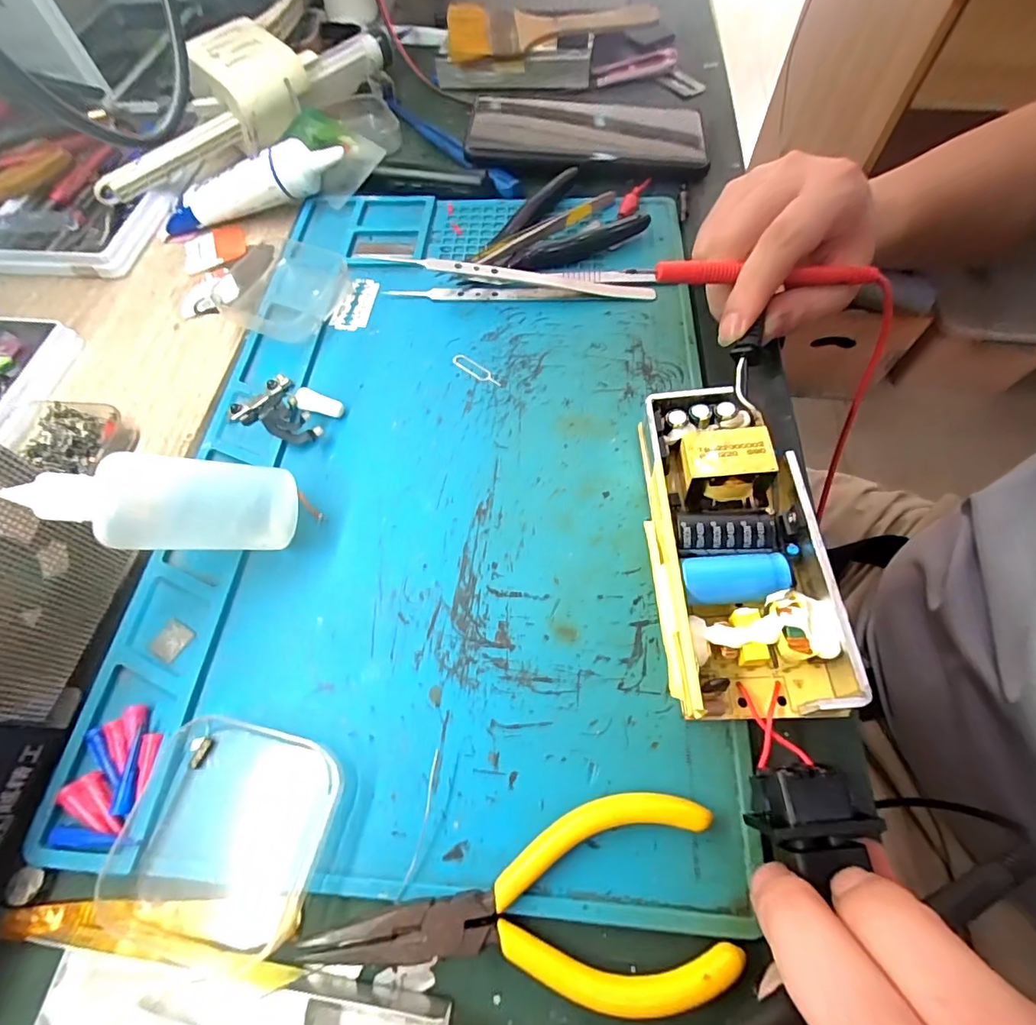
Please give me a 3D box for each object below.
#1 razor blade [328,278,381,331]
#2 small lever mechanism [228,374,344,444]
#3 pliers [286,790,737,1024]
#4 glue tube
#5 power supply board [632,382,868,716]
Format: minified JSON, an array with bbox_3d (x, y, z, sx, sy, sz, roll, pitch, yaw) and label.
[{"bbox_3d":[-0.095,-0.124,0.289,0.022,0.004,0.041,7,63,6],"label":"razor blade"},{"bbox_3d":[-0.117,-0.052,0.248,0.053,0.008,0.030,20,65,13],"label":"small lever mechanism"},{"bbox_3d":[0.000,0.124,0.153,0.127,0.010,0.053,-6,62,0],"label":"pliers"},{"bbox_3d":[-0.175,-0.216,0.323,0.126,0.026,0.025,-14,62,10],"label":"glue tube"},{"bbox_3d":[0.083,0.008,0.192,0.064,0.027,0.130,-4,66,0],"label":"power supply board"}]

